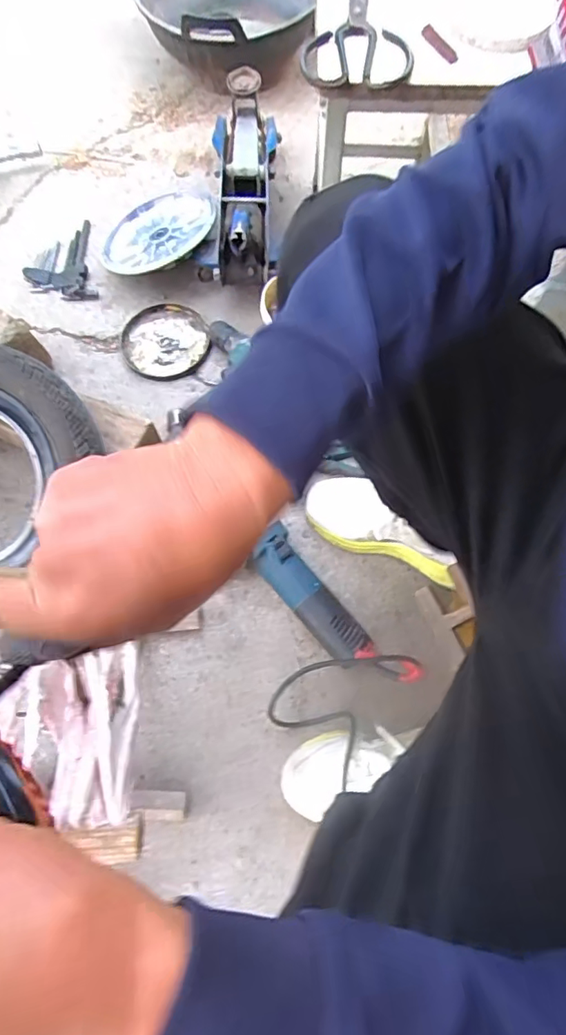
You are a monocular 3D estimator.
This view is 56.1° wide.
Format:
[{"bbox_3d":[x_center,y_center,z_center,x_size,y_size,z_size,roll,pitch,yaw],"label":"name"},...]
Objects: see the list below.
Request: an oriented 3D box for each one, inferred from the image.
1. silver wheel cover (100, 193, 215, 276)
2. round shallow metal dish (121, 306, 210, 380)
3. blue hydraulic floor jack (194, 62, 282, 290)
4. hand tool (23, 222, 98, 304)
[{"bbox_3d":[-0.209,-0.488,0.910,0.165,0.029,0.185,22,73,20],"label":"silver wheel cover"},{"bbox_3d":[-0.196,-0.294,0.894,0.142,0.019,0.141,0,71,1],"label":"round shallow metal dish"},{"bbox_3d":[-0.079,-0.561,0.902,0.120,0.157,0.349,3,71,-1],"label":"blue hydraulic floor jack"},{"bbox_3d":[-0.401,-0.462,0.948,0.117,0.034,0.177,-10,71,-3],"label":"hand tool"}]

